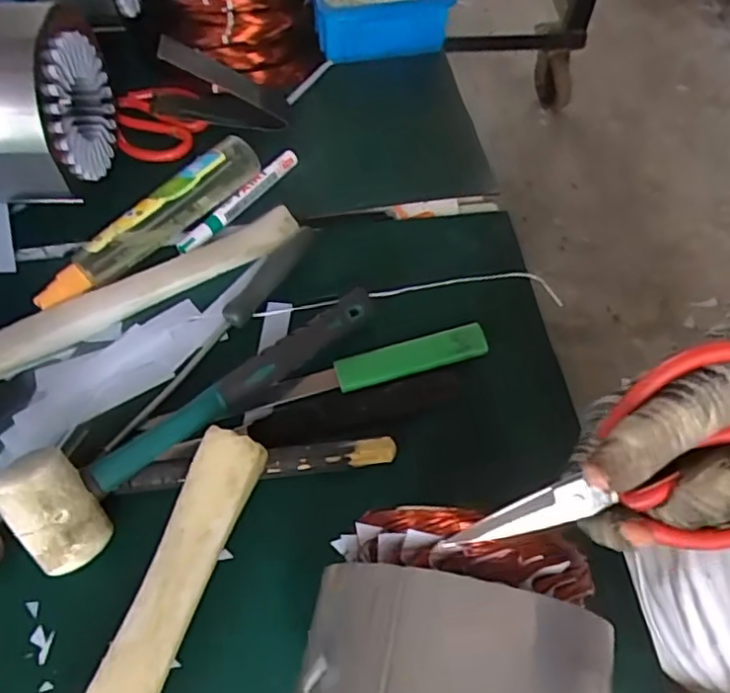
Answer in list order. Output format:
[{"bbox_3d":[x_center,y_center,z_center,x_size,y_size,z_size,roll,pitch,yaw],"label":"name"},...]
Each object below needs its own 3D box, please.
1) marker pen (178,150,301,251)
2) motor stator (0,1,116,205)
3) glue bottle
[{"bbox_3d":[-0.109,-0.128,0.554,0.018,0.012,0.137,33,65,17],"label":"marker pen"},{"bbox_3d":[-0.263,-0.190,0.510,0.077,0.154,0.126,3,60,1],"label":"motor stator"},{"bbox_3d":[-0.177,-0.106,0.526,0.213,0.042,0.029,-41,68,-21],"label":"glue bottle"}]

